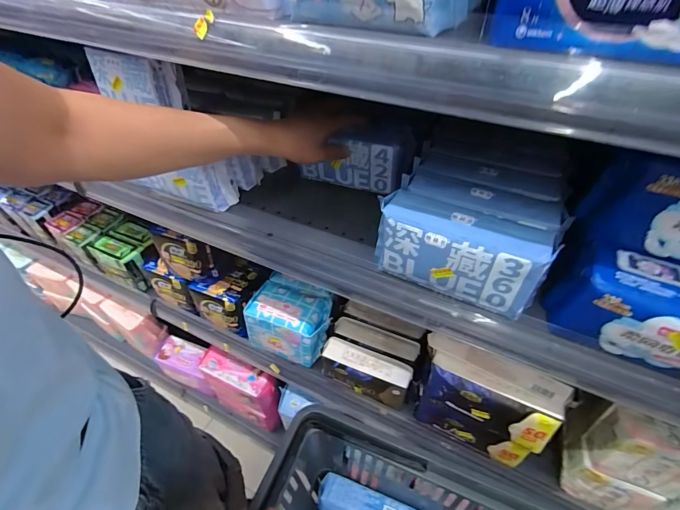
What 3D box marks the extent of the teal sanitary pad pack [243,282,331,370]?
[{"bbox_3d":[-0.094,0.127,0.681,0.141,0.104,0.098,15,47,15],"label":"teal sanitary pad pack"}]

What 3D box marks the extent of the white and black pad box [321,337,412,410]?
[{"bbox_3d":[0.044,0.203,0.616,0.150,0.075,0.051,17,48,17],"label":"white and black pad box"}]

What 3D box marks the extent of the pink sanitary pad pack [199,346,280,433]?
[{"bbox_3d":[-0.239,0.338,0.889,0.207,0.169,0.066,19,48,18],"label":"pink sanitary pad pack"}]

